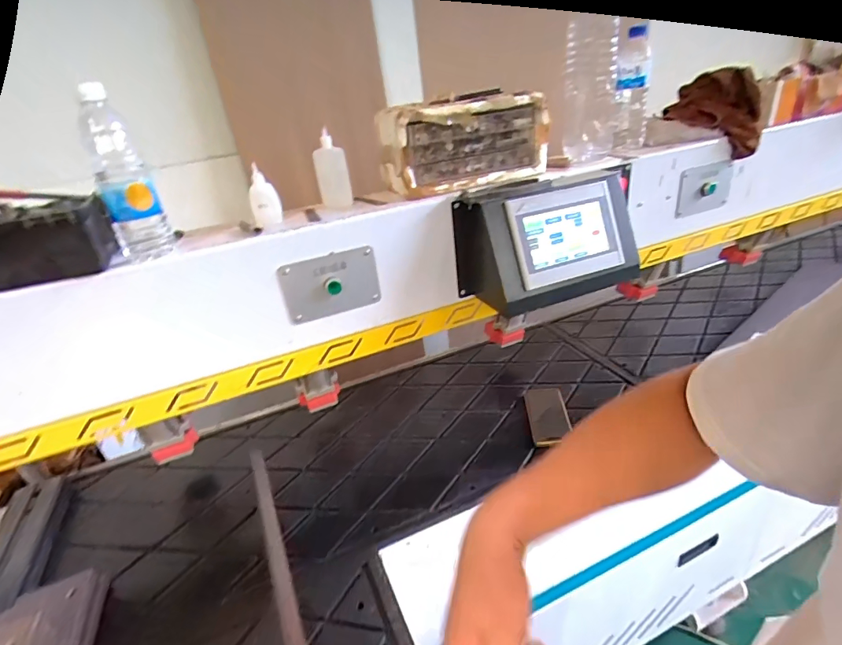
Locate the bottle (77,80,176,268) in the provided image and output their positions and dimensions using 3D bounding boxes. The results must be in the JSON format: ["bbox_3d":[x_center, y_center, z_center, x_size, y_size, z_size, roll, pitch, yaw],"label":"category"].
[{"bbox_3d":[-0.394,-0.187,0.588,0.075,0.209,0.055,-18,29,-19],"label":"bottle"}]

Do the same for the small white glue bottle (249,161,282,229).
[{"bbox_3d":[-0.246,-0.194,0.708,0.044,0.082,0.025,-19,30,-22],"label":"small white glue bottle"}]

